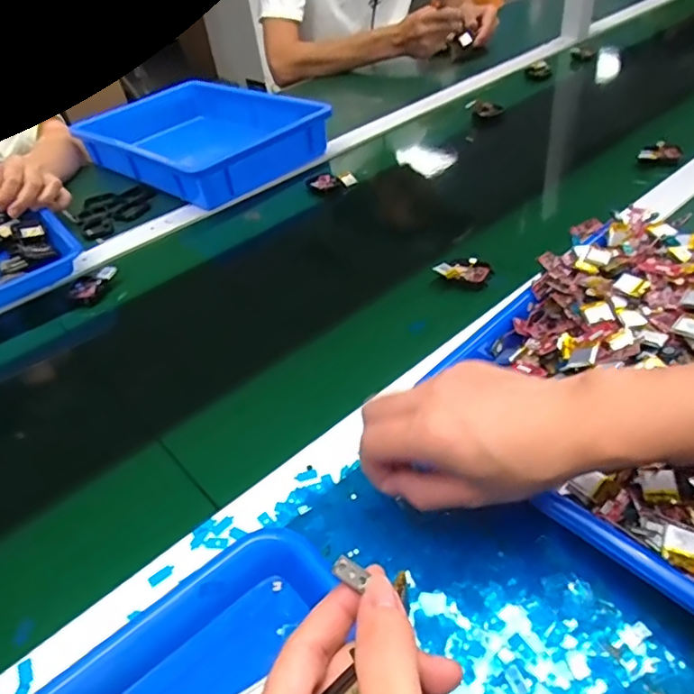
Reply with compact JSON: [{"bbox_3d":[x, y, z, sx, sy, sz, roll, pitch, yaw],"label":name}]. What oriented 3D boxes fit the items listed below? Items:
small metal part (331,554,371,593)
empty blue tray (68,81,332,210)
[{"bbox_3d":[0.002,0.089,0.221,0.015,0.004,0.008,33,61,1],"label":"small metal part"},{"bbox_3d":[-0.223,-0.322,0.859,0.343,0.072,0.247,29,53,33],"label":"empty blue tray"}]

